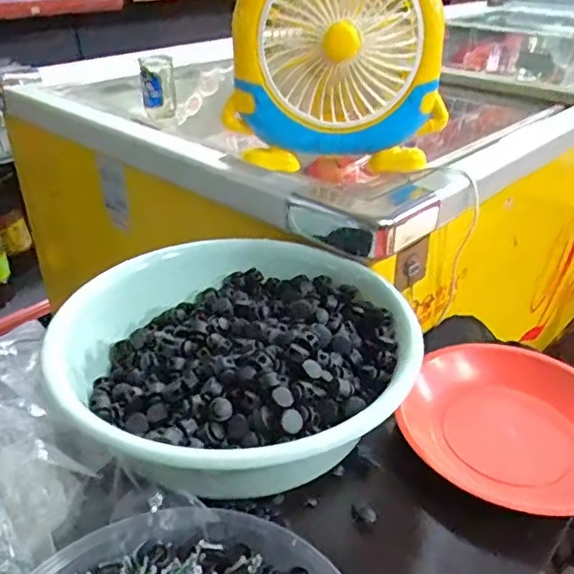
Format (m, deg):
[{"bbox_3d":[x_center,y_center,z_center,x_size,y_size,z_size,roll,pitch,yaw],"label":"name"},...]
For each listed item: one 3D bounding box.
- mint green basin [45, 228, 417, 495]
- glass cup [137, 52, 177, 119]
[{"bbox_3d":[-0.053,0.059,0.514,0.301,0.083,0.281,1,32,0],"label":"mint green basin"},{"bbox_3d":[-0.202,-0.316,0.931,0.051,0.086,0.045,-5,32,-10],"label":"glass cup"}]

